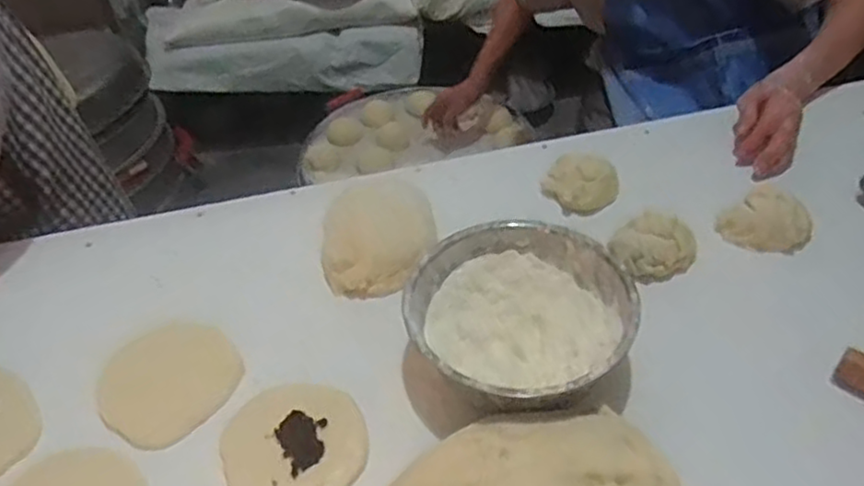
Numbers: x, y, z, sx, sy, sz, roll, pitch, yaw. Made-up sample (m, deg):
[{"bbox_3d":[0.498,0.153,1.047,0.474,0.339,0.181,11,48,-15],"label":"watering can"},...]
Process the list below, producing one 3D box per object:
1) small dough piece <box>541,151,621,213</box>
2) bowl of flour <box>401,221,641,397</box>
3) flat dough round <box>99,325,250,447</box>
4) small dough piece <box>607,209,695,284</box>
[{"bbox_3d":[0.180,-0.075,0.852,0.079,0.041,0.081,-2,42,2],"label":"small dough piece"},{"bbox_3d":[0.080,0.078,0.659,0.194,0.085,0.195,-2,42,2],"label":"bowl of flour"},{"bbox_3d":[-0.248,0.131,0.678,0.113,0.012,0.127,23,49,26],"label":"flat dough round"},{"bbox_3d":[0.236,0.001,0.759,0.093,0.045,0.070,-16,44,-13],"label":"small dough piece"}]

